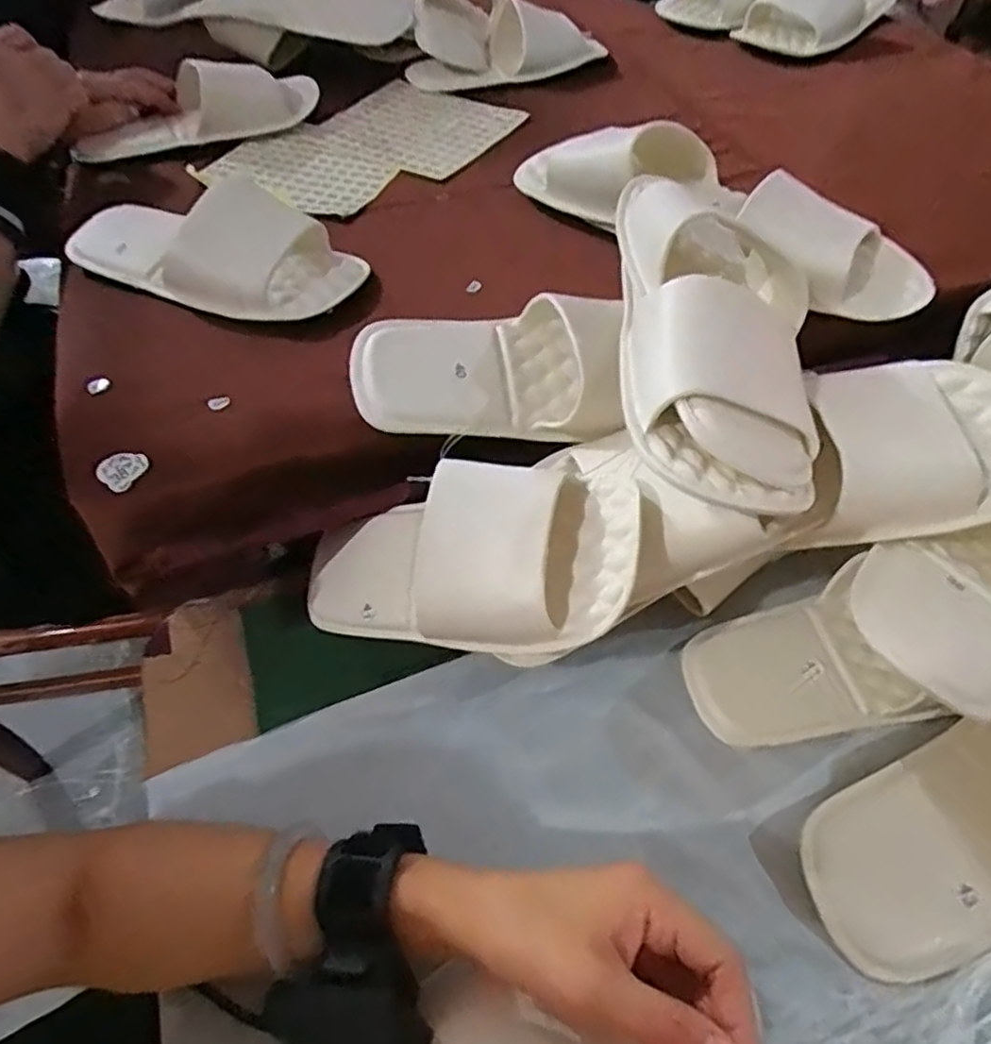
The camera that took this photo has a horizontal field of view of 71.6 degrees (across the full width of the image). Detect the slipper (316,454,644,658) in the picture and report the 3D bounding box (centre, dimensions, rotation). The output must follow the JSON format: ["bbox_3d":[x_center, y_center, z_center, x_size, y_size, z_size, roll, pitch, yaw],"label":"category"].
[{"bbox_3d":[-0.024,0.023,0.403,0.217,0.065,0.104,-1,85,16],"label":"slipper"}]

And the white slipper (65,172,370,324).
[{"bbox_3d":[-0.204,-0.212,0.516,0.207,0.071,0.109,20,55,15],"label":"white slipper"}]

